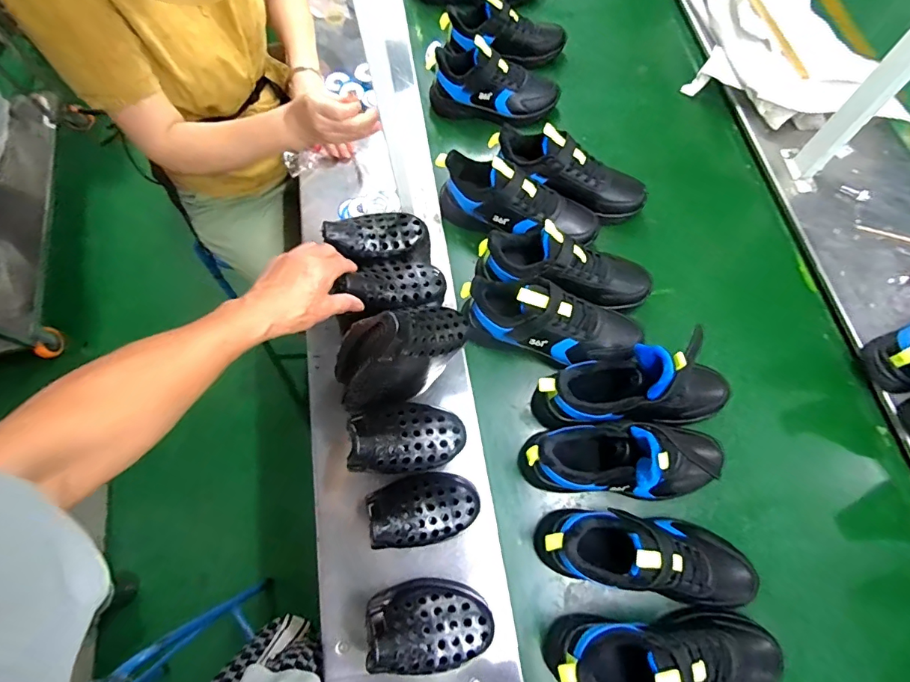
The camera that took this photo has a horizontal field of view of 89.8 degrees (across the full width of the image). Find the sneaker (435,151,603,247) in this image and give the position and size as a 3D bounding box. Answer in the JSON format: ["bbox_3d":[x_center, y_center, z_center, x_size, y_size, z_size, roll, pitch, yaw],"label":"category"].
[{"bbox_3d":[0.097,-0.219,0.729,0.265,0.105,0.085,20,72,8],"label":"sneaker"}]

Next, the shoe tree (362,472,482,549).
[{"bbox_3d":[-0.039,0.205,0.565,0.139,0.065,0.084,-11,71,-2],"label":"shoe tree"}]

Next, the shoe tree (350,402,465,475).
[{"bbox_3d":[-0.057,0.109,0.529,0.137,0.063,0.074,-8,71,-1],"label":"shoe tree"}]

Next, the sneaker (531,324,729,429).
[{"bbox_3d":[0.247,0.057,0.609,0.268,0.155,0.102,-2,71,1],"label":"sneaker"}]

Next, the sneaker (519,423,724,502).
[{"bbox_3d":[0.224,0.154,0.578,0.253,0.148,0.090,-5,71,0],"label":"sneaker"}]

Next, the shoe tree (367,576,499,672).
[{"bbox_3d":[-0.028,0.308,0.491,0.138,0.073,0.083,-1,71,1],"label":"shoe tree"}]

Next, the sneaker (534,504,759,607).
[{"bbox_3d":[0.236,0.258,0.552,0.254,0.131,0.088,7,71,4],"label":"sneaker"}]

